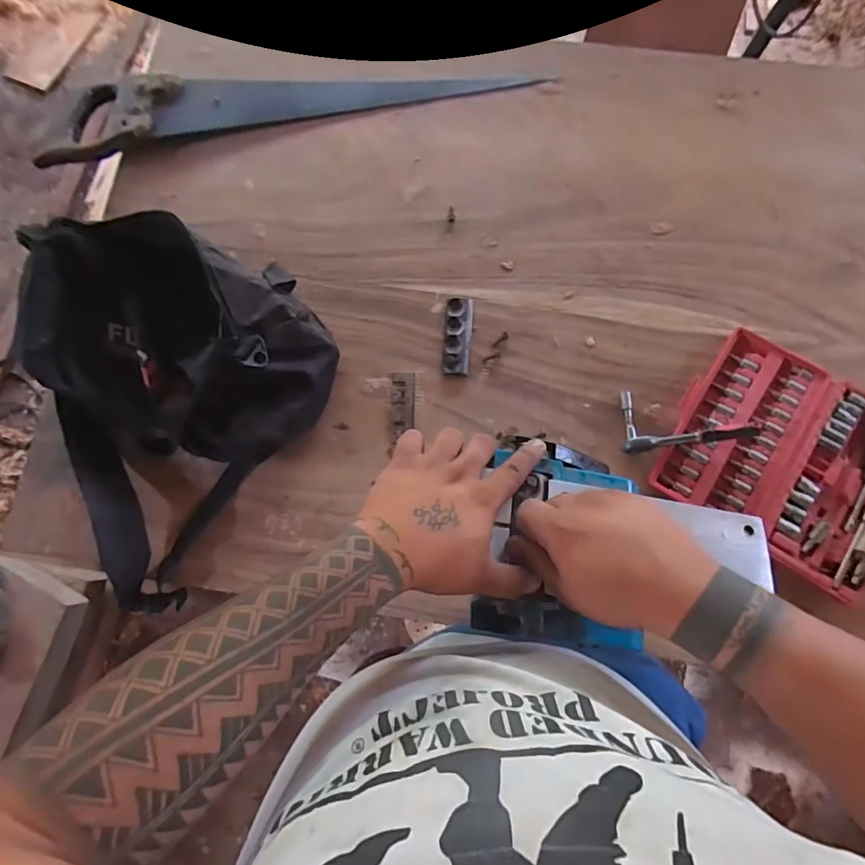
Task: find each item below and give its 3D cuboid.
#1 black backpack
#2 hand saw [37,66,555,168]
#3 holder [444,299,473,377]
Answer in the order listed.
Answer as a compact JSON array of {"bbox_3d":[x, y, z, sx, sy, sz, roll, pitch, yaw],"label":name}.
[{"bbox_3d":[-0.330,-0.039,0.567,0.336,0.123,0.411,28,80,7],"label":"black backpack"},{"bbox_3d":[-0.194,-0.488,0.711,0.703,0.044,0.140,-11,77,-1],"label":"hand saw"},{"bbox_3d":[0.033,-0.126,0.642,0.034,0.008,0.105,4,78,2],"label":"holder"}]

